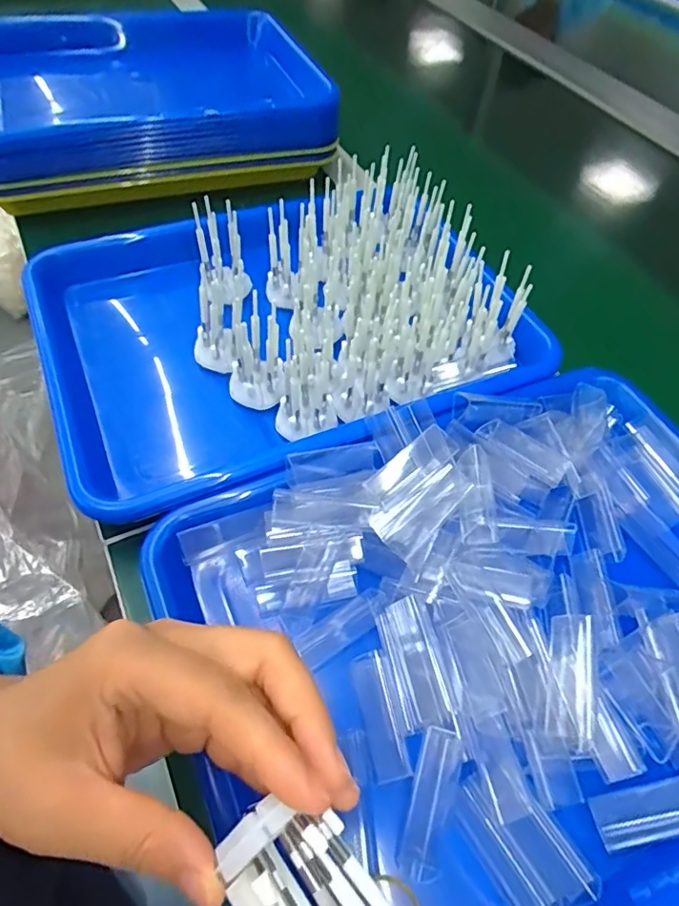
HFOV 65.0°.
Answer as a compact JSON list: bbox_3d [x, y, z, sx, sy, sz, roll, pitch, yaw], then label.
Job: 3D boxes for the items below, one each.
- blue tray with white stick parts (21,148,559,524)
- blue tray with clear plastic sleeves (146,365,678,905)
[{"bbox_3d":[-0.030,-0.101,0.375,0.330,0.077,0.231,-20,58,-18],"label":"blue tray with white stick parts"},{"bbox_3d":[0.092,0.082,0.276,0.336,0.039,0.248,-19,57,-17],"label":"blue tray with clear plastic sleeves"}]

